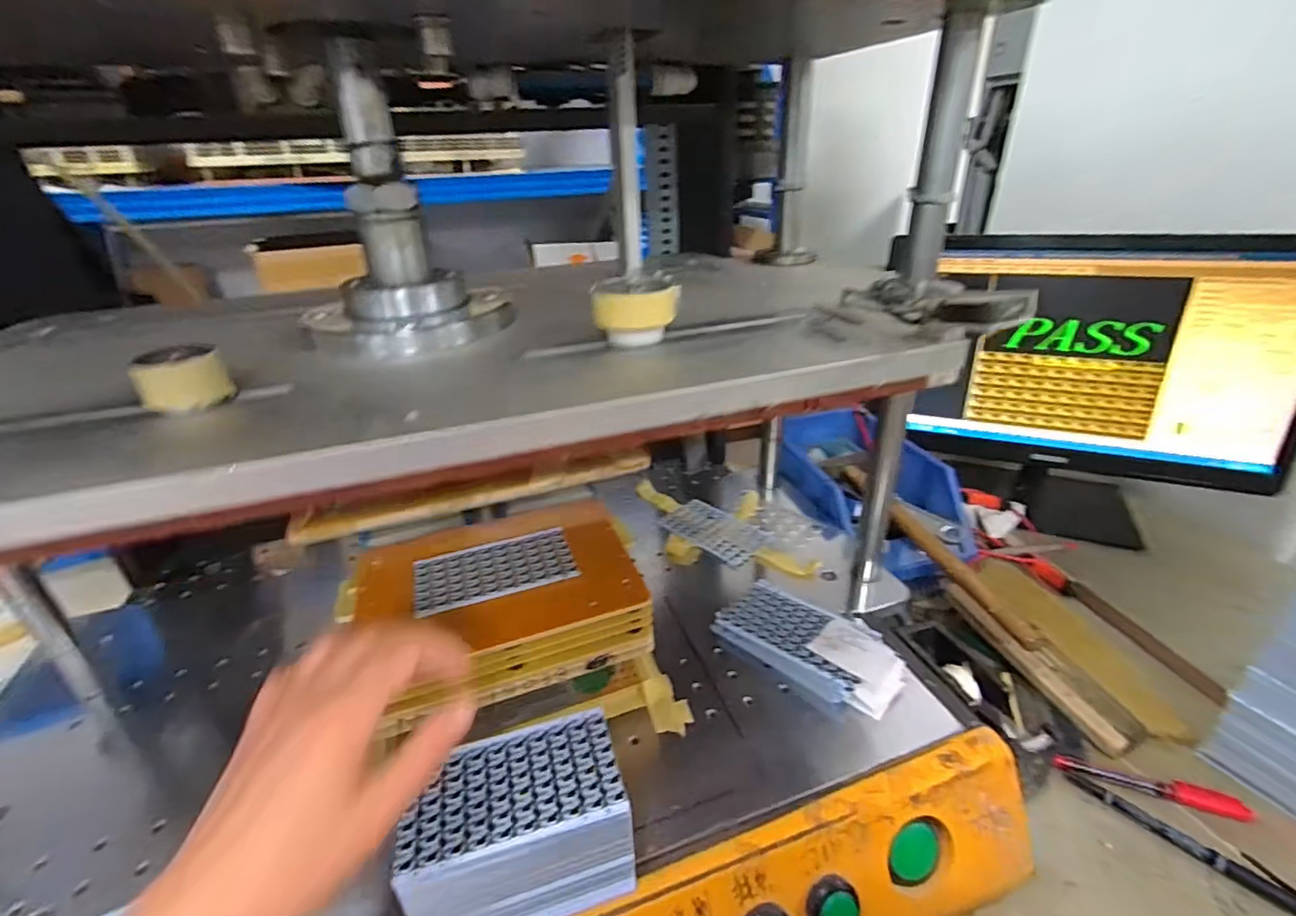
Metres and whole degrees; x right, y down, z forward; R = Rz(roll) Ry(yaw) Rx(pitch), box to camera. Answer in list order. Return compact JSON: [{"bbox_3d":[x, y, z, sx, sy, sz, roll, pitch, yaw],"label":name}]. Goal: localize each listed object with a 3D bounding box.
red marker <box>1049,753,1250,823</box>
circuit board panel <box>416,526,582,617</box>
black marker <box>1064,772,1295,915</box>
[{"bbox_3d":[0.385,0.250,0.440,0.123,0.009,0.016,9,30,20],"label":"red marker"},{"bbox_3d":[-0.114,0.082,0.431,0.114,0.004,0.065,-13,30,-19],"label":"circuit board panel"},{"bbox_3d":[0.382,0.270,0.409,0.023,0.010,0.136,-24,35,-35],"label":"black marker"}]

